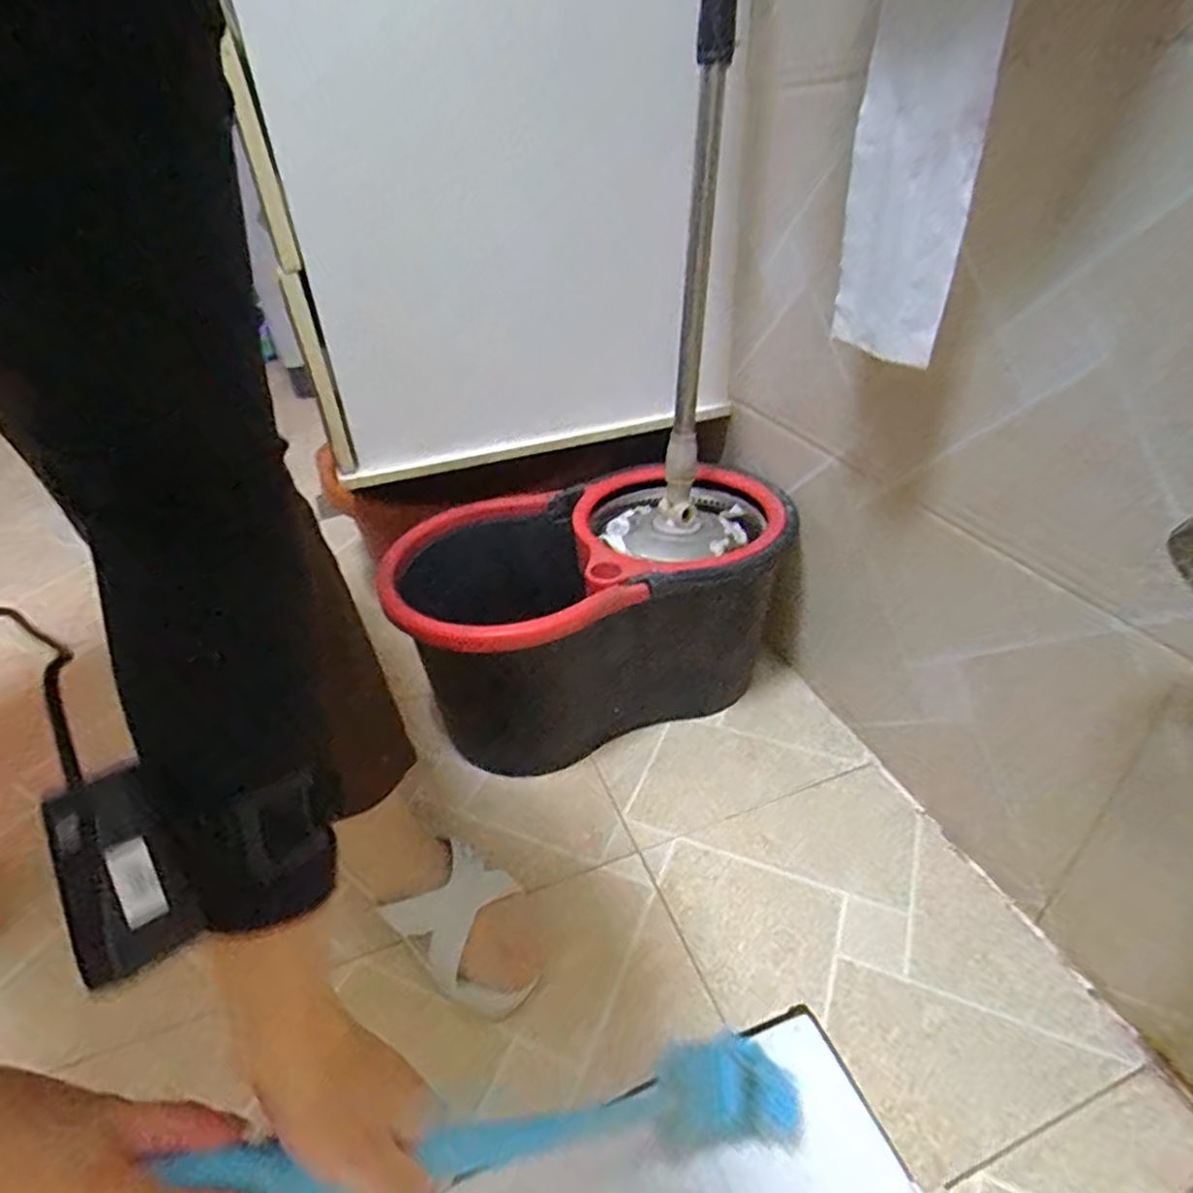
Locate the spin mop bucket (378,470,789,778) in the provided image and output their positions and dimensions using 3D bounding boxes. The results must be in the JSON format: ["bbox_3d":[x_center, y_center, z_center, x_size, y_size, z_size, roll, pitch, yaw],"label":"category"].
[{"bbox_3d":[0.004,0.020,0.769,0.424,0.233,0.253,-13,37,-13],"label":"spin mop bucket"}]

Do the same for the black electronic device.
[{"bbox_3d":[-0.166,0.096,0.234,0.033,0.011,0.066,-20,82,-24],"label":"black electronic device"}]

